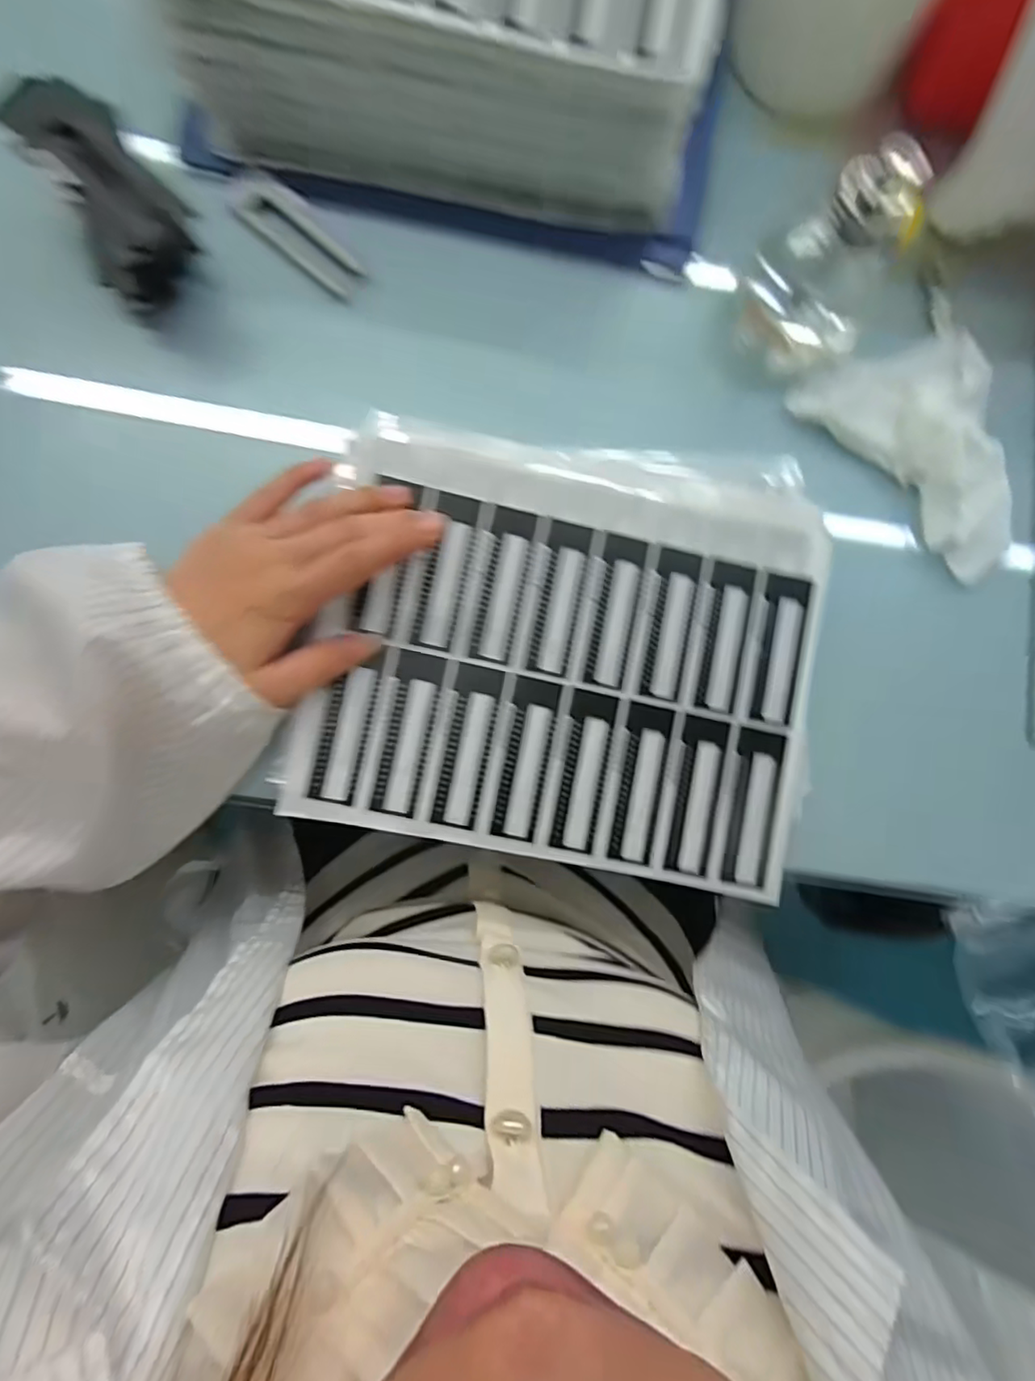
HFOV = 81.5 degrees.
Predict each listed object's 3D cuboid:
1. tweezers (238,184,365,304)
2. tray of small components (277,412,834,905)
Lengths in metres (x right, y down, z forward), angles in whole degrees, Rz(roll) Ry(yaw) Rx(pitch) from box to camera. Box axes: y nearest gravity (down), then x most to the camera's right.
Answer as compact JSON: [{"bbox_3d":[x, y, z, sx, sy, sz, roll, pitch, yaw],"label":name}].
[{"bbox_3d":[-0.132,-0.276,0.372,0.075,0.008,0.027,17,84,-44],"label":"tweezers"},{"bbox_3d":[0.032,-0.023,0.332,0.268,0.013,0.228,10,86,-5],"label":"tray of small components"}]

